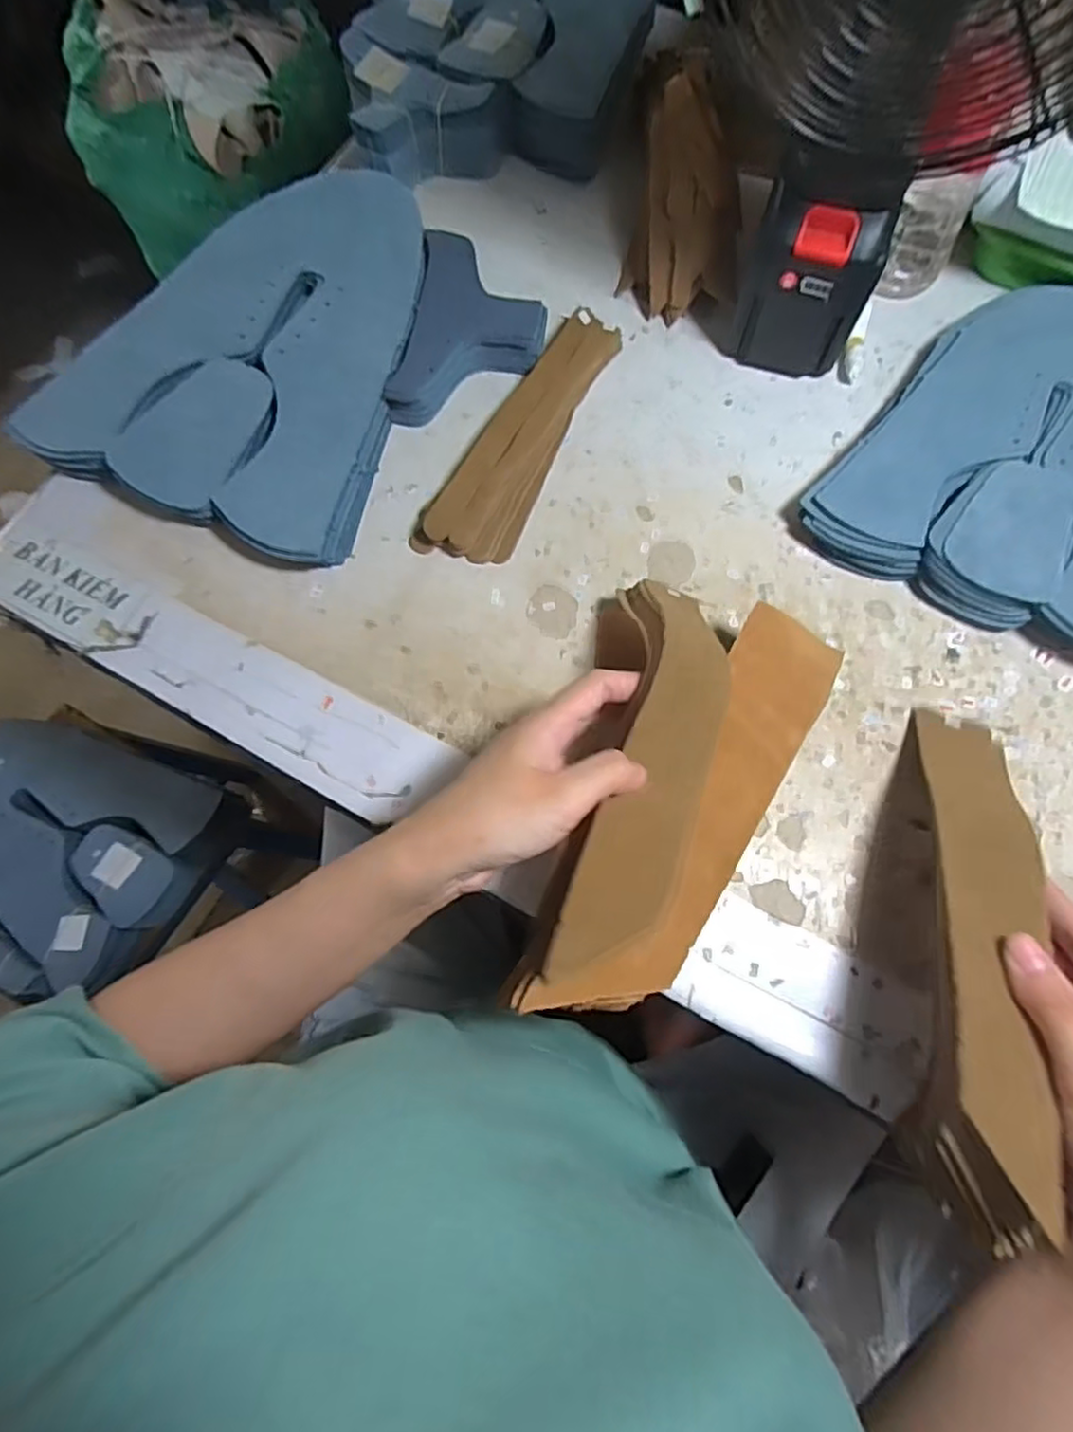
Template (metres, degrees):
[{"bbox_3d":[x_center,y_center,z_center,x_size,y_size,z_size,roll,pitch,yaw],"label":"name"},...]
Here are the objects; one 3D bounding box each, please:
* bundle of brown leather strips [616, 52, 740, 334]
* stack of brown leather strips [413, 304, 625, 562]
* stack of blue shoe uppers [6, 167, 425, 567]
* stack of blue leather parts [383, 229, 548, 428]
[{"bbox_3d":[0.100,-0.376,0.478,0.071,0.064,0.185,1,73,1],"label":"bundle of brown leather strips"},{"bbox_3d":[-0.002,-0.180,0.437,0.056,0.024,0.195,31,76,9],"label":"stack of brown leather strips"},{"bbox_3d":[-0.171,-0.250,0.457,0.213,0.027,0.279,23,75,7],"label":"stack of blue shoe uppers"},{"bbox_3d":[-0.041,-0.258,0.461,0.089,0.030,0.141,9,73,3],"label":"stack of blue leather parts"}]

